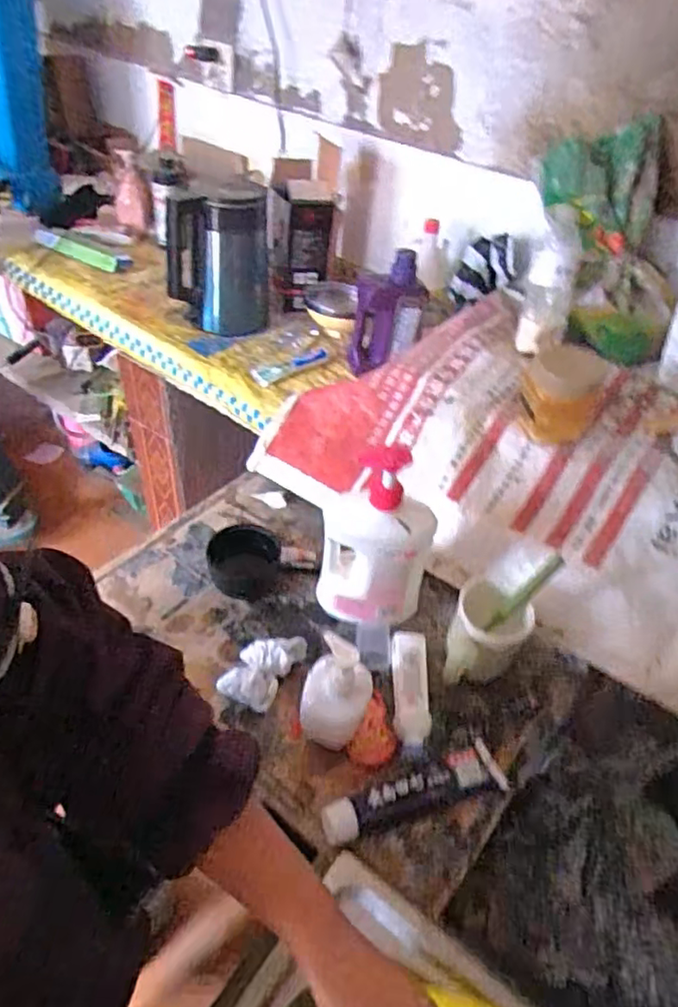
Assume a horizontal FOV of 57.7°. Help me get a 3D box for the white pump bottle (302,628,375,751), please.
[{"bbox_3d":[-0.003,0.193,0.612,0.067,0.138,0.068,4,44,-4],"label":"white pump bottle"}]

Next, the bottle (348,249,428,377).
[{"bbox_3d":[0.077,-0.310,1.034,0.087,0.227,0.100,-12,69,-19],"label":"bottle"}]

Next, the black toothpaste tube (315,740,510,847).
[{"bbox_3d":[0.077,0.288,0.611,0.192,0.029,0.045,-13,48,-19],"label":"black toothpaste tube"}]

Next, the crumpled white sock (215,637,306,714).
[{"bbox_3d":[-0.086,0.184,0.692,0.064,0.037,0.095,24,47,17],"label":"crumpled white sock"}]

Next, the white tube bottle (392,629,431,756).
[{"bbox_3d":[0.079,0.206,0.681,0.037,0.026,0.140,5,44,-2],"label":"white tube bottle"}]

